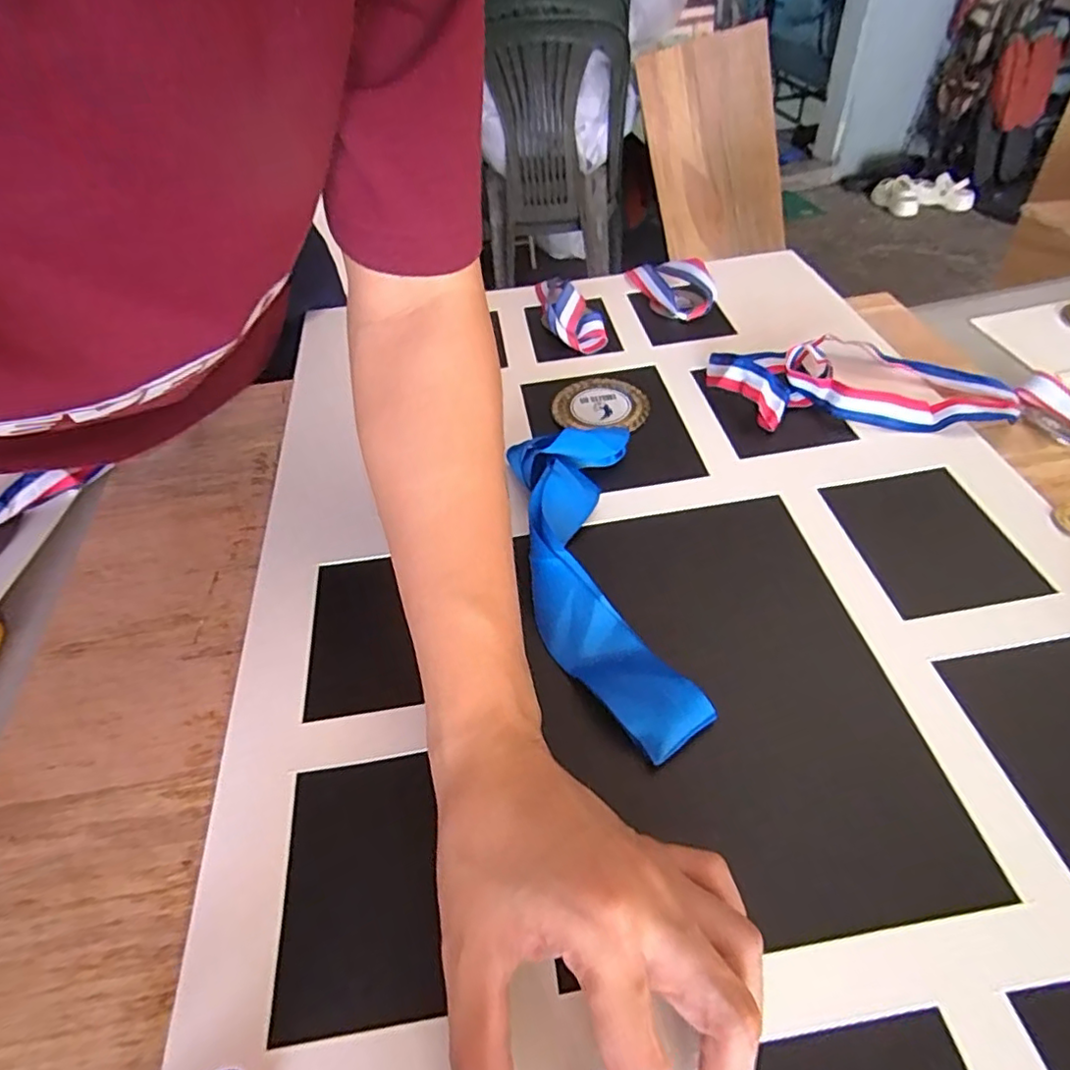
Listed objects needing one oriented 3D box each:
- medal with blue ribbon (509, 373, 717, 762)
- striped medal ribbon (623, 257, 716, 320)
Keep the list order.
[{"bbox_3d":[0.035,-0.021,0.388,0.101,0.039,0.313,-2,49,3],"label":"medal with blue ribbon"},{"bbox_3d":[0.131,-0.238,0.576,0.048,0.028,0.095,-28,53,-19],"label":"striped medal ribbon"}]

